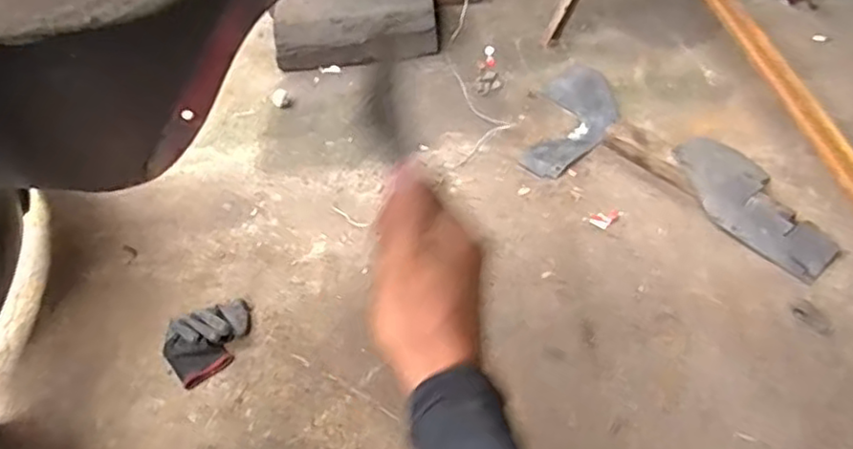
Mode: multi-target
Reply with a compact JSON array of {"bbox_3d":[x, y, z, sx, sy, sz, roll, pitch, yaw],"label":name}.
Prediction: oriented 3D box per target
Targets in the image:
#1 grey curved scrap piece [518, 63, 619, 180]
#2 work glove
[{"bbox_3d":[0.286,-0.206,1.309,0.140,0.016,0.331,12,52,17],"label":"grey curved scrap piece"},{"bbox_3d":[-0.321,0.168,1.018,0.137,0.036,0.110,-28,52,-17],"label":"work glove"}]

